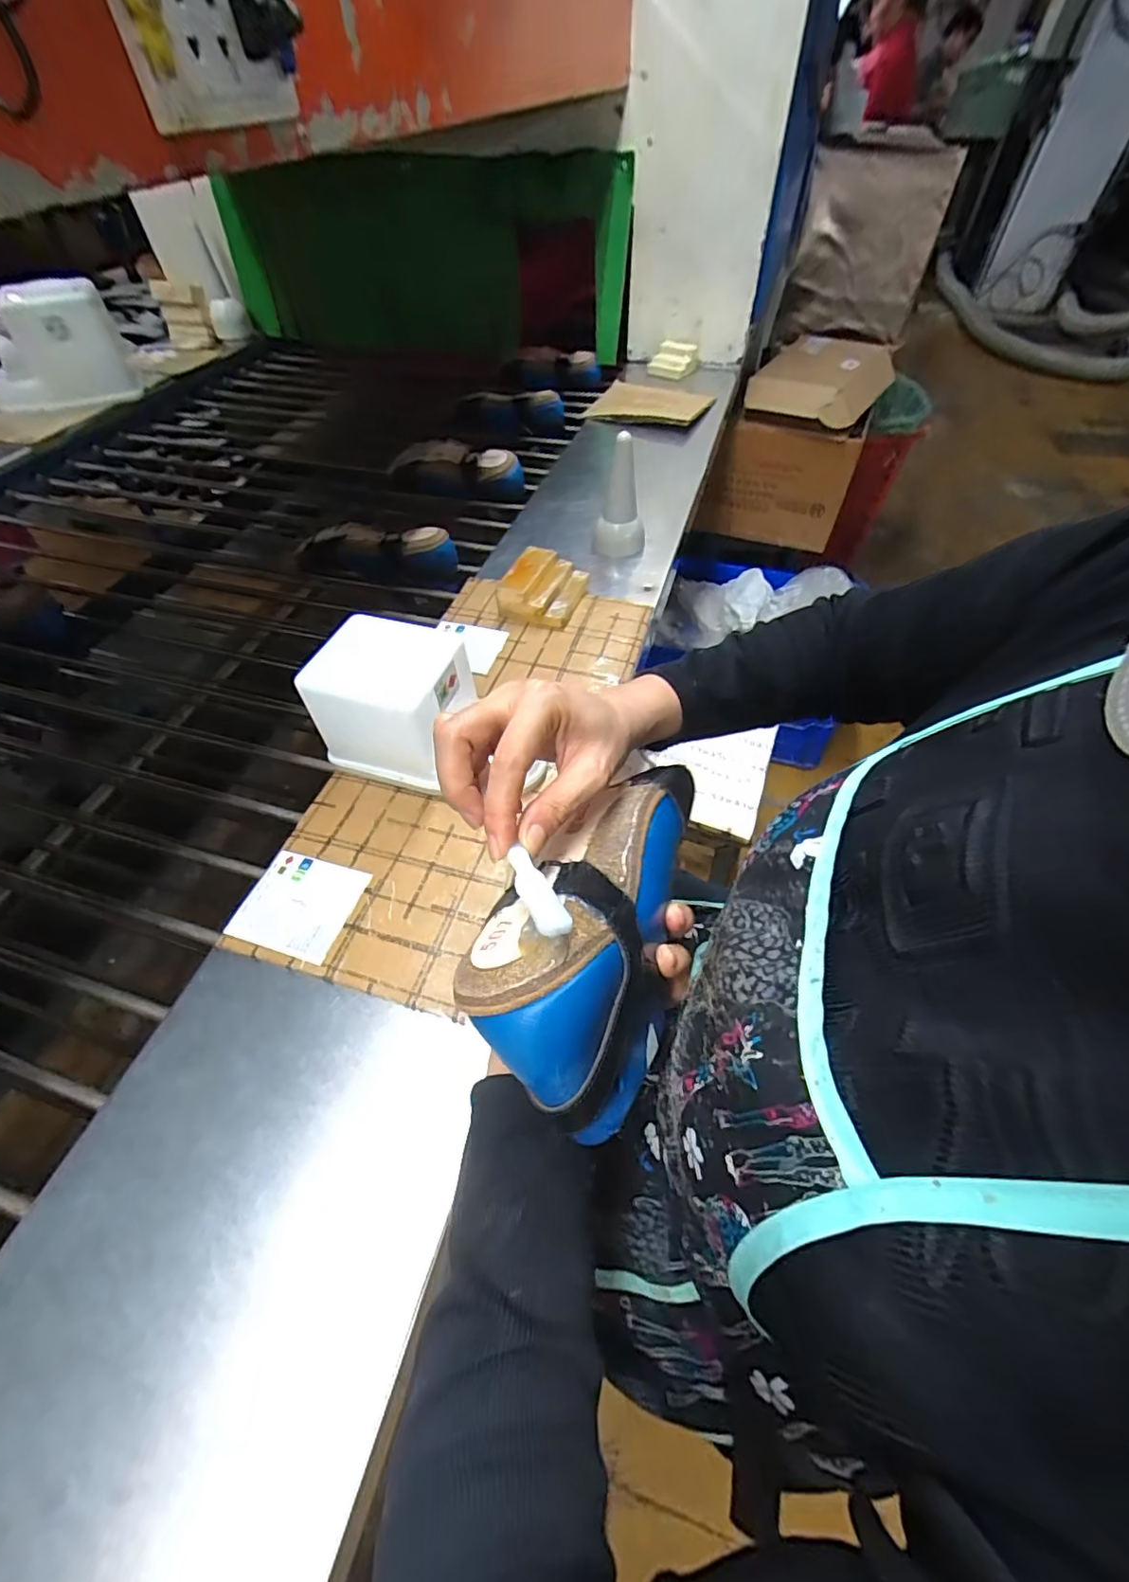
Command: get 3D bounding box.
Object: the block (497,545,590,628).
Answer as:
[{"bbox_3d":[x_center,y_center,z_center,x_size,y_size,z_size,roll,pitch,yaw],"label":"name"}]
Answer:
[{"bbox_3d":[-0.022,-0.235,0.642,0.079,0.044,0.101,17,55,15],"label":"block"}]

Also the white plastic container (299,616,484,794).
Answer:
[{"bbox_3d":[-0.141,-0.074,0.484,0.116,0.106,0.107,19,56,16],"label":"white plastic container"}]

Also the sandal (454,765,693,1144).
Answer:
[{"bbox_3d":[0.019,0.058,0.276,0.081,0.085,0.186,15,41,14],"label":"sandal"}]

